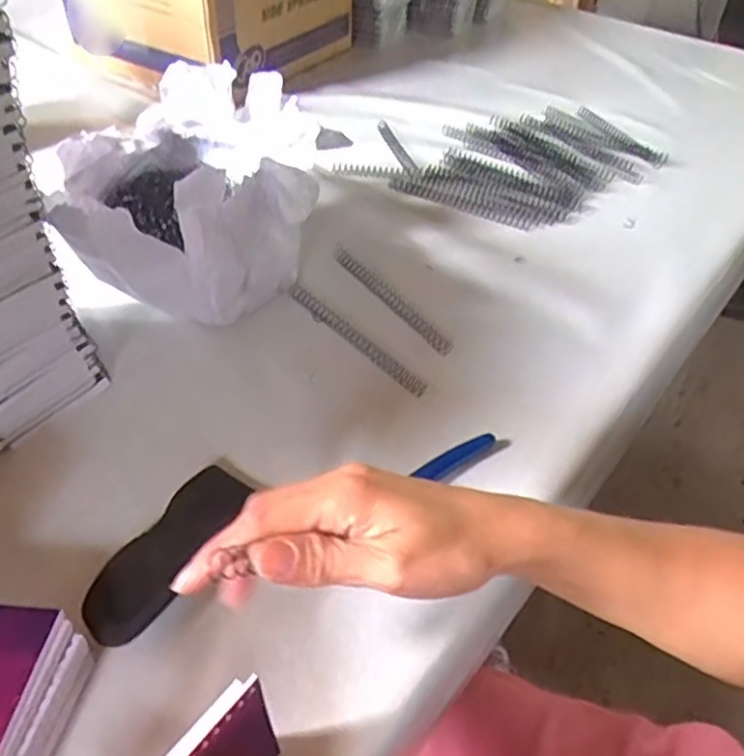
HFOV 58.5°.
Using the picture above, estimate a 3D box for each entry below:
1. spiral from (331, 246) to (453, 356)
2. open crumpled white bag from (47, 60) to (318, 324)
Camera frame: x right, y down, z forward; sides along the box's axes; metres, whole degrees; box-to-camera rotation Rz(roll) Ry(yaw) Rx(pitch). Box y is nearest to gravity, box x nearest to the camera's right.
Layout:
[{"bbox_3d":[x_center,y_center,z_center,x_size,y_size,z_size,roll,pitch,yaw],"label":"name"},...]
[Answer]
[{"bbox_3d":[0.016,-0.069,0.585,0.015,0.010,0.166,-25,52,-26],"label":"spiral"},{"bbox_3d":[-0.151,-0.146,0.561,0.205,0.128,0.223,-4,45,-8],"label":"open crumpled white bag"}]

